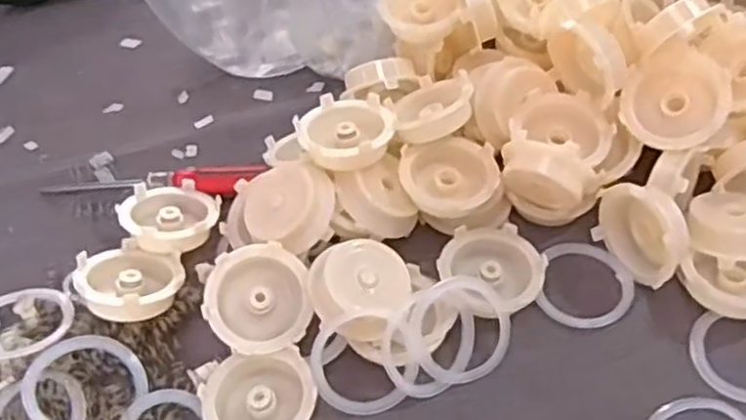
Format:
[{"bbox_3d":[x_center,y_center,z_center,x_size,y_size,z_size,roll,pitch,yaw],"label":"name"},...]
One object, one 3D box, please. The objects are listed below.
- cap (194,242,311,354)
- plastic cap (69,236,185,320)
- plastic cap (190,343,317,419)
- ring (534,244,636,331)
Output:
[{"bbox_3d":[-0.060,0.046,0.375,0.053,0.019,0.053,5,68,-13],"label":"cap"},{"bbox_3d":[-0.128,0.037,0.385,0.052,0.017,0.052,7,27,-4],"label":"plastic cap"},{"bbox_3d":[-0.055,0.092,0.358,0.053,0.016,0.056,-2,51,3],"label":"plastic cap"},{"bbox_3d":[0.115,0.040,0.396,0.048,0.007,0.051,-2,51,3],"label":"ring"}]

